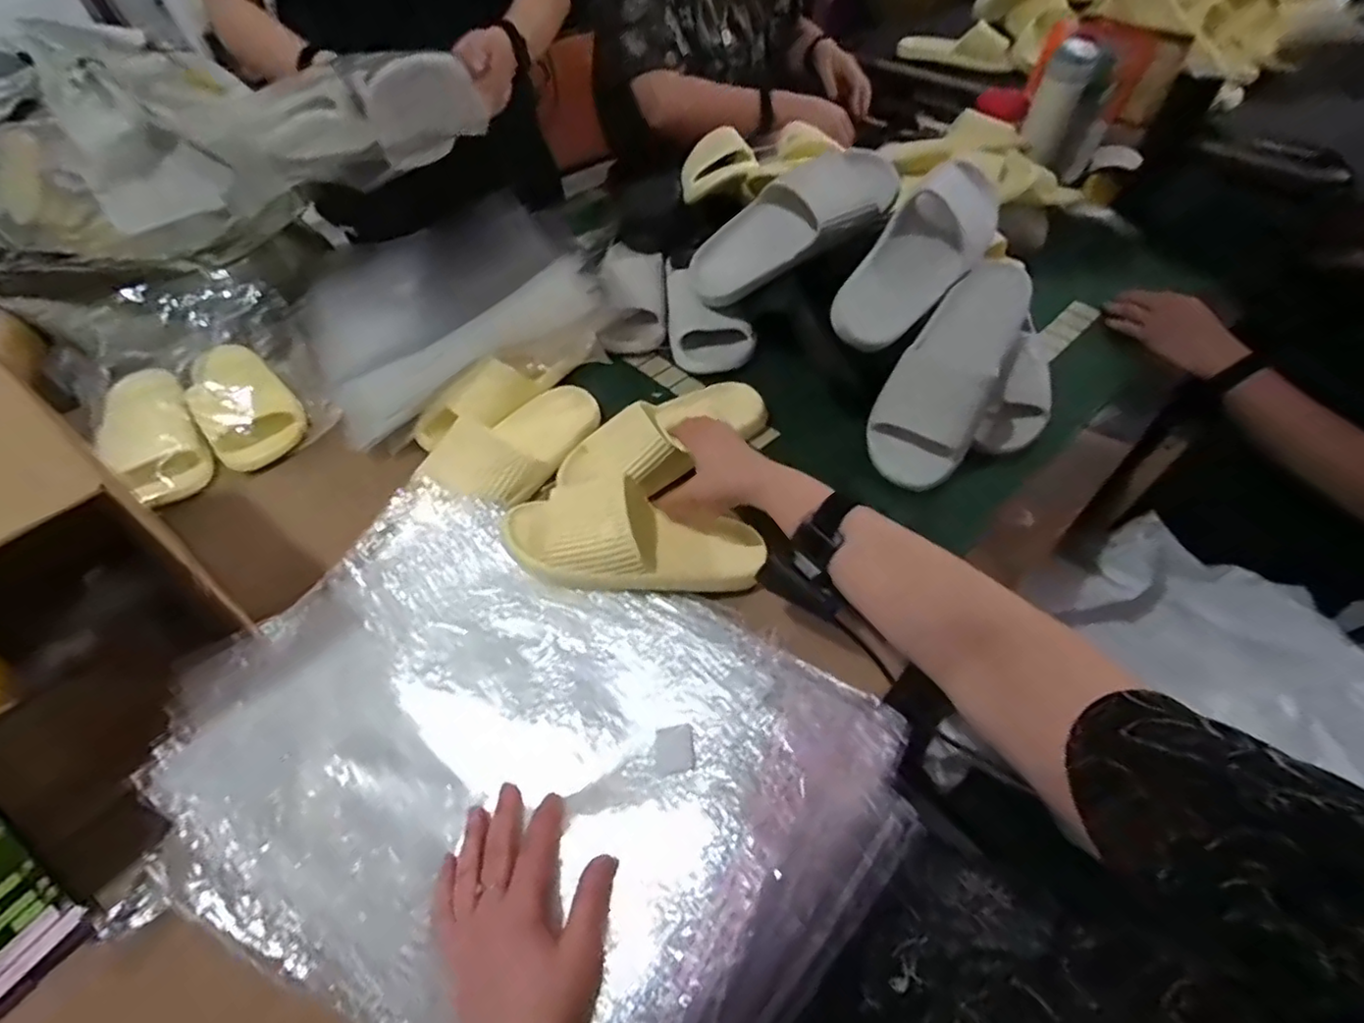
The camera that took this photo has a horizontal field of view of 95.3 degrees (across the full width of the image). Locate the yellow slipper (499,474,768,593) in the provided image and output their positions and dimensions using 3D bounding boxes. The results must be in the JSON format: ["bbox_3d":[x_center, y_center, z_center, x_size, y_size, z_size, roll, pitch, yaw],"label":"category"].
[{"bbox_3d":[-0.043,0.023,0.598,0.243,0.054,0.104,9,51,-10],"label":"yellow slipper"}]

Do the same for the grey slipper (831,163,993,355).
[{"bbox_3d":[0.271,-0.292,0.705,0.110,0.066,0.261,31,72,25],"label":"grey slipper"}]

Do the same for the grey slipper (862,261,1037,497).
[{"bbox_3d":[0.304,-0.165,0.687,0.104,0.070,0.291,28,81,23],"label":"grey slipper"}]

